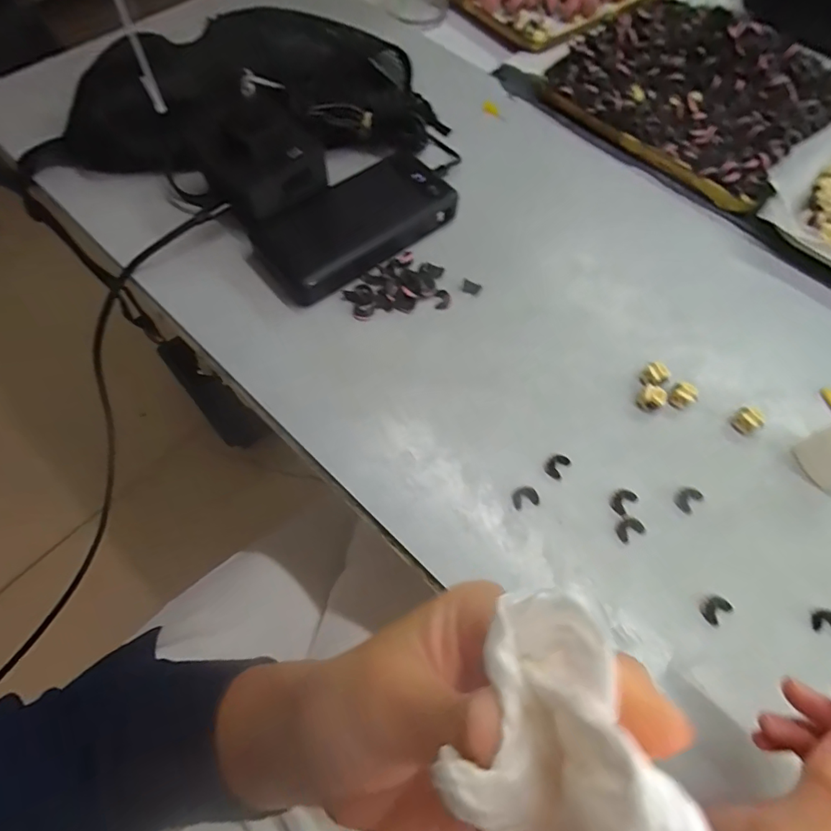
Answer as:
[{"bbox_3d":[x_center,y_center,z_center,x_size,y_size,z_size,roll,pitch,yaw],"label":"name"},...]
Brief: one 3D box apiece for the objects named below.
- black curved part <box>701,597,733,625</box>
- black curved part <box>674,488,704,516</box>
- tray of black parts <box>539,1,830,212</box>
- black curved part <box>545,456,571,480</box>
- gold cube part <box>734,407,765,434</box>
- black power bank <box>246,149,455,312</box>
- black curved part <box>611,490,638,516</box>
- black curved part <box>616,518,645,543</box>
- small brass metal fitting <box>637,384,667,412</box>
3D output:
[{"bbox_3d":[0.174,0.112,0.281,0.016,0.005,0.012,-39,72,-17],"label":"black curved part"},{"bbox_3d":[0.173,0.052,0.309,0.017,0.004,0.013,-40,73,-17],"label":"black curved part"},{"bbox_3d":[0.271,-0.318,0.470,0.231,0.032,0.218,41,69,16],"label":"tray of black parts"},{"bbox_3d":[0.092,0.032,0.314,0.012,0.004,0.017,35,69,13],"label":"black curved part"},{"bbox_3d":[0.225,0.004,0.330,0.015,0.011,0.015,-26,69,-13],"label":"gold cube part"},{"bbox_3d":[-0.045,-0.151,0.382,0.155,0.018,0.079,-33,70,-15],"label":"black power bank"},{"bbox_3d":[0.131,0.053,0.306,0.018,0.004,0.012,-39,72,-17],"label":"black curved part"},{"bbox_3d":[0.132,0.069,0.298,0.017,0.004,0.012,-24,68,-12],"label":"black curved part"},{"bbox_3d":[0.162,-0.012,0.334,0.016,0.013,0.015,1,66,-1],"label":"small brass metal fitting"}]

